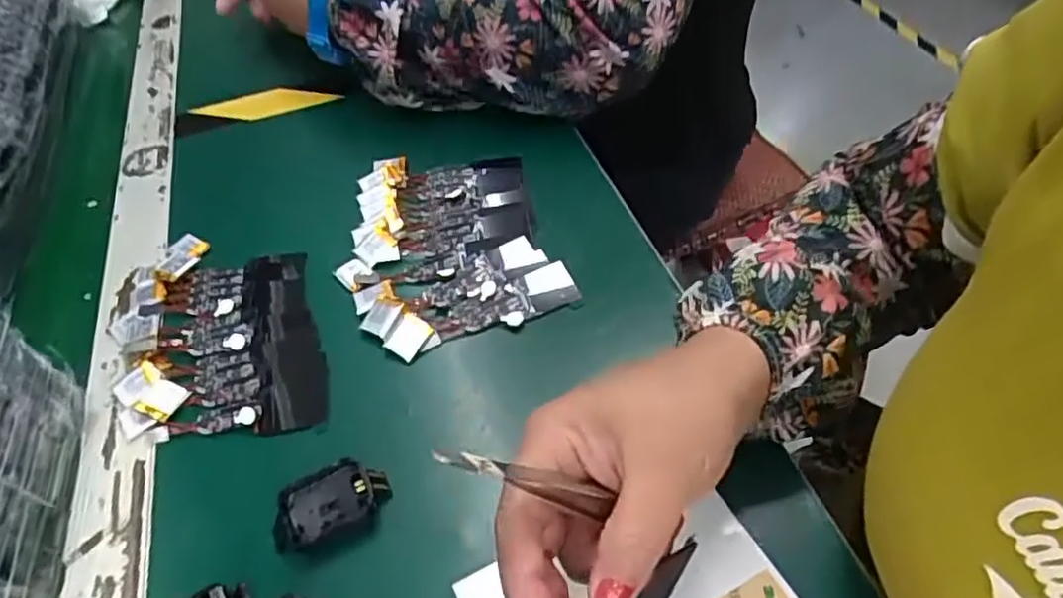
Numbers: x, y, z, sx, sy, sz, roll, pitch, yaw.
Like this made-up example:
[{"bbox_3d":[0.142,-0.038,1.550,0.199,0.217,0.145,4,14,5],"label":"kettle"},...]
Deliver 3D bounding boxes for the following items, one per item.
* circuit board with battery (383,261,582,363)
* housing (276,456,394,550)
[{"bbox_3d":[-0.028,0.006,0.393,0.112,0.007,0.030,-22,50,-12],"label":"circuit board with battery"},{"bbox_3d":[-0.095,0.098,0.323,0.054,0.016,0.032,-26,51,-15],"label":"housing"}]

